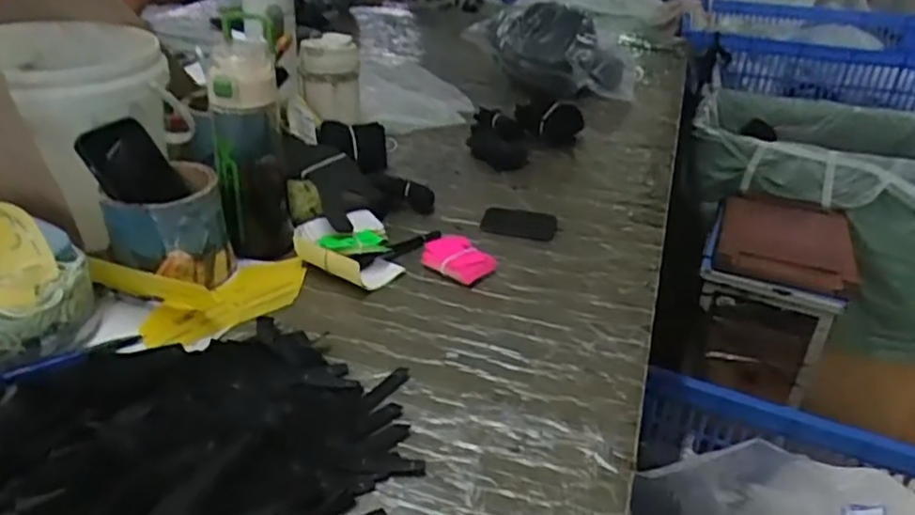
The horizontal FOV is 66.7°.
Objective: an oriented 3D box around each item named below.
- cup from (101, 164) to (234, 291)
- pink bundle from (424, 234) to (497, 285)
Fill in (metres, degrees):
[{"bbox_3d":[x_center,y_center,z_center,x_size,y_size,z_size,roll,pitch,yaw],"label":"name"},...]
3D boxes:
[{"bbox_3d":[-0.277,-0.023,0.672,0.101,0.103,0.093,2,30,-1],"label":"cup"},{"bbox_3d":[0.003,0.001,0.743,0.074,0.020,0.056,18,33,24],"label":"pink bundle"}]

